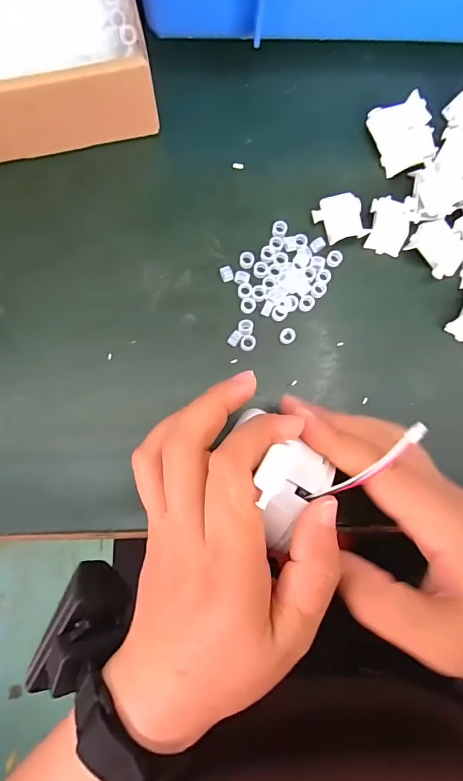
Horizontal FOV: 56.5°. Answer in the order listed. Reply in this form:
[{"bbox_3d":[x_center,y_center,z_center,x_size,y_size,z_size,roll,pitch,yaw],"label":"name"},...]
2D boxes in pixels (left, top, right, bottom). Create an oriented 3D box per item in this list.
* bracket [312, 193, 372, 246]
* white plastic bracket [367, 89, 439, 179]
[{"bbox_3d":[0.067,-0.107,0.266,0.029,0.006,0.029,-15,85,-4],"label":"bracket"},{"bbox_3d":[0.108,-0.162,0.272,0.034,0.004,0.042,-20,90,12],"label":"white plastic bracket"}]

